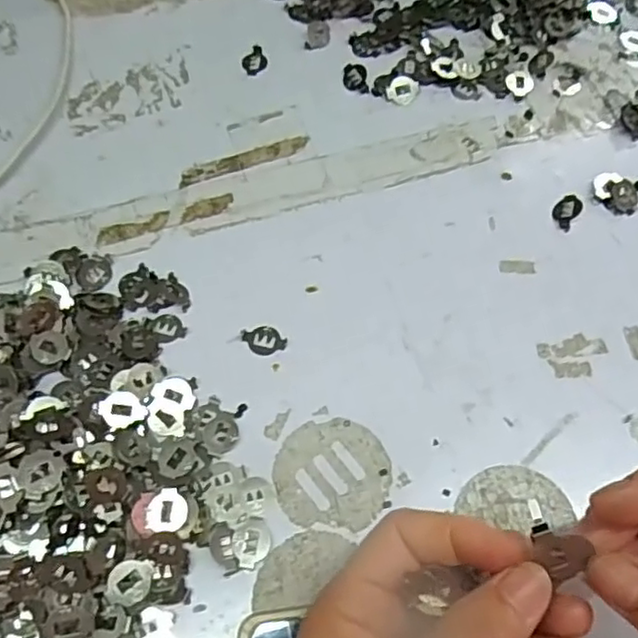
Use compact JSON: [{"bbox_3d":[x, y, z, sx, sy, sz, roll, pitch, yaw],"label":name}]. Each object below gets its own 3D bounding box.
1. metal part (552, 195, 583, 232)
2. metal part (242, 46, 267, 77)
[{"bbox_3d":[0.139,-0.061,0.369,0.014,0.004,0.022,35,69,16],"label":"metal part"},{"bbox_3d":[-0.042,-0.166,0.421,0.016,0.004,0.022,-21,66,-10],"label":"metal part"}]

